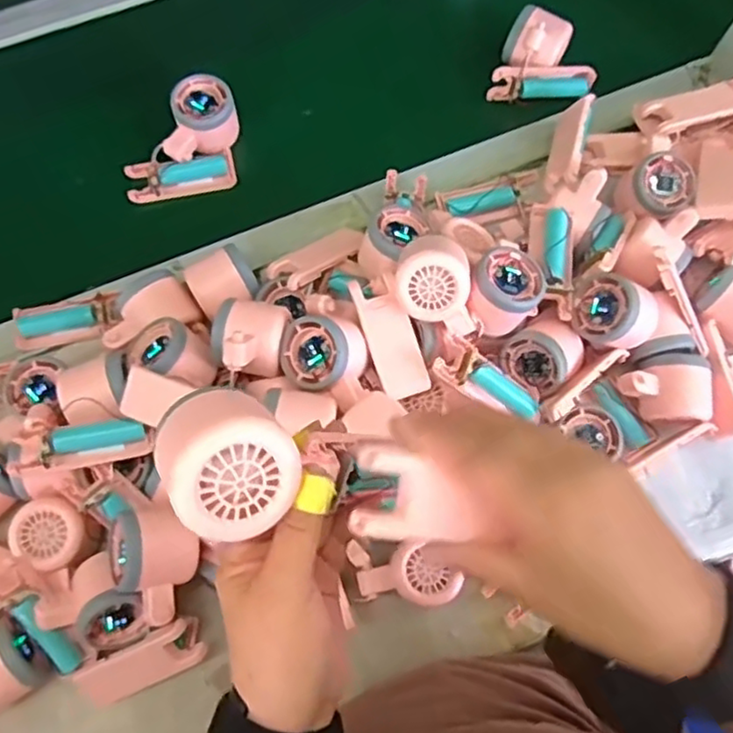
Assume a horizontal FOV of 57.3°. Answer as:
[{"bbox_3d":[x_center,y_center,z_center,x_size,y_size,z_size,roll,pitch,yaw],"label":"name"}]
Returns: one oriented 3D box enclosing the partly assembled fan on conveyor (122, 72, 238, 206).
[{"bbox_3d":[-0.184,-0.225,0.663,0.117,0.048,0.099,-9,74,-5],"label":"partly assembled fan on conveyor"}]

